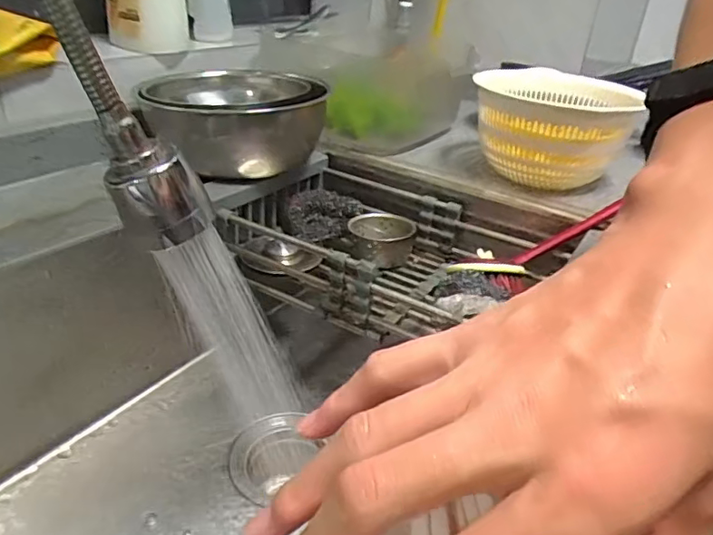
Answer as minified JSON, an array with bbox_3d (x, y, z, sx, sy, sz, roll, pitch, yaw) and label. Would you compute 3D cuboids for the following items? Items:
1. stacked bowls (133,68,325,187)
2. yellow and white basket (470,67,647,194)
[{"bbox_3d":[-0.132,-0.159,0.626,0.183,0.083,0.186,-1,29,-11],"label":"stacked bowls"},{"bbox_3d":[0.219,-0.159,0.661,0.159,0.108,0.174,9,29,7],"label":"yellow and white basket"}]

